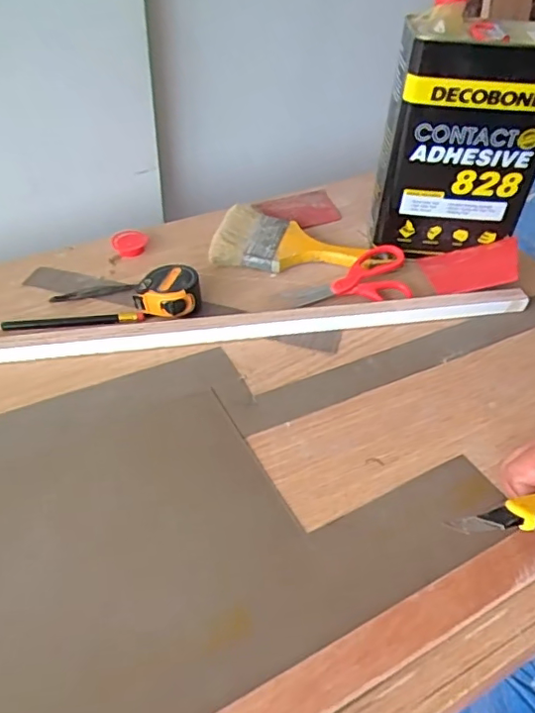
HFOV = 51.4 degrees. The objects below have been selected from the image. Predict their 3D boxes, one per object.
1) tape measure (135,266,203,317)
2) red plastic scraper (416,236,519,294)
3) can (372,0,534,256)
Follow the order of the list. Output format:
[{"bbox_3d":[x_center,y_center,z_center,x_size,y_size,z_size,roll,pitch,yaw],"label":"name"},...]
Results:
[{"bbox_3d":[-0.105,-0.070,0.600,0.066,0.040,0.057,12,44,10],"label":"tape measure"},{"bbox_3d":[0.236,-0.103,0.643,0.104,0.010,0.075,-15,38,17],"label":"red plastic scraper"},{"bbox_3d":[0.213,-0.230,0.623,0.166,0.255,0.074,4,44,0],"label":"can"}]

